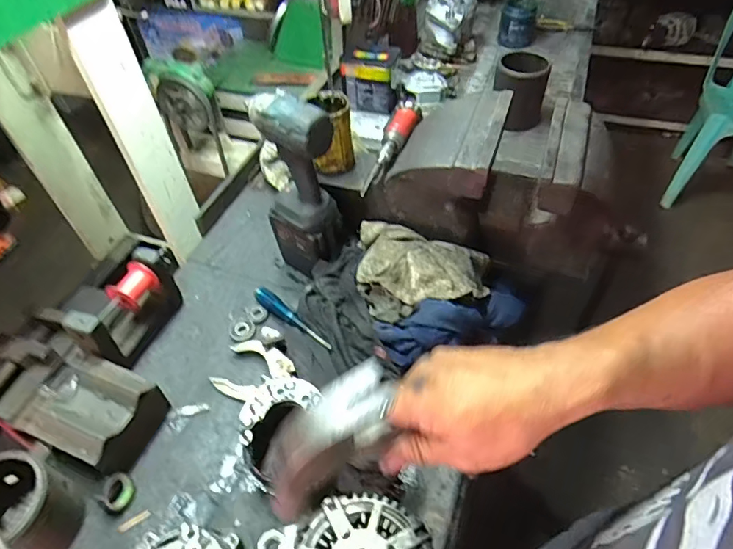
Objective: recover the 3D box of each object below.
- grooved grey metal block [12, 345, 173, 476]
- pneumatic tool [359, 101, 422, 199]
[{"bbox_3d":[-0.367,0.192,0.655,0.137,0.100,0.121,16,52,17],"label":"grooved grey metal block"},{"bbox_3d":[0.042,-0.200,0.759,0.042,0.038,0.221,12,51,14],"label":"pneumatic tool"}]

